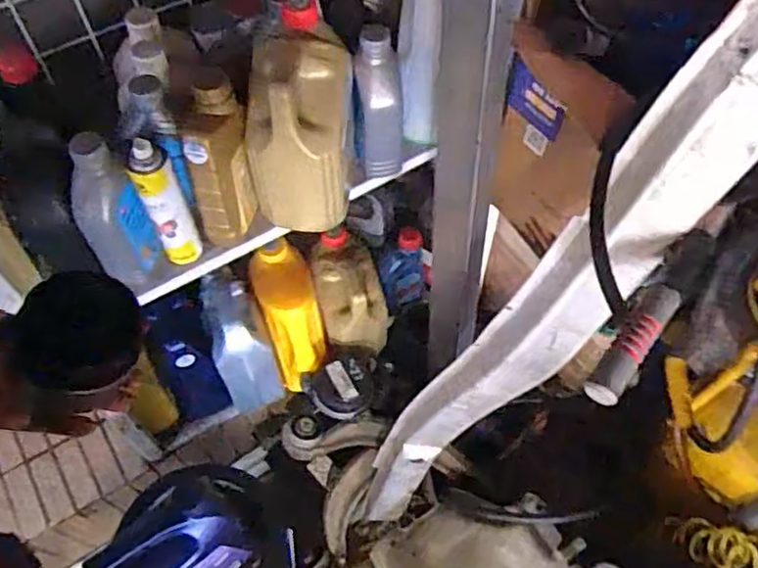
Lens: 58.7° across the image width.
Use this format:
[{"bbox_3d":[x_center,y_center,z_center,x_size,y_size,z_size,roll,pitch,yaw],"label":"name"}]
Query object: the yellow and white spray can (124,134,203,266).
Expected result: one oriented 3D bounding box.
[{"bbox_3d":[-0.273,-0.098,0.860,0.047,0.196,0.043,0,59,0],"label":"yellow and white spray can"}]

